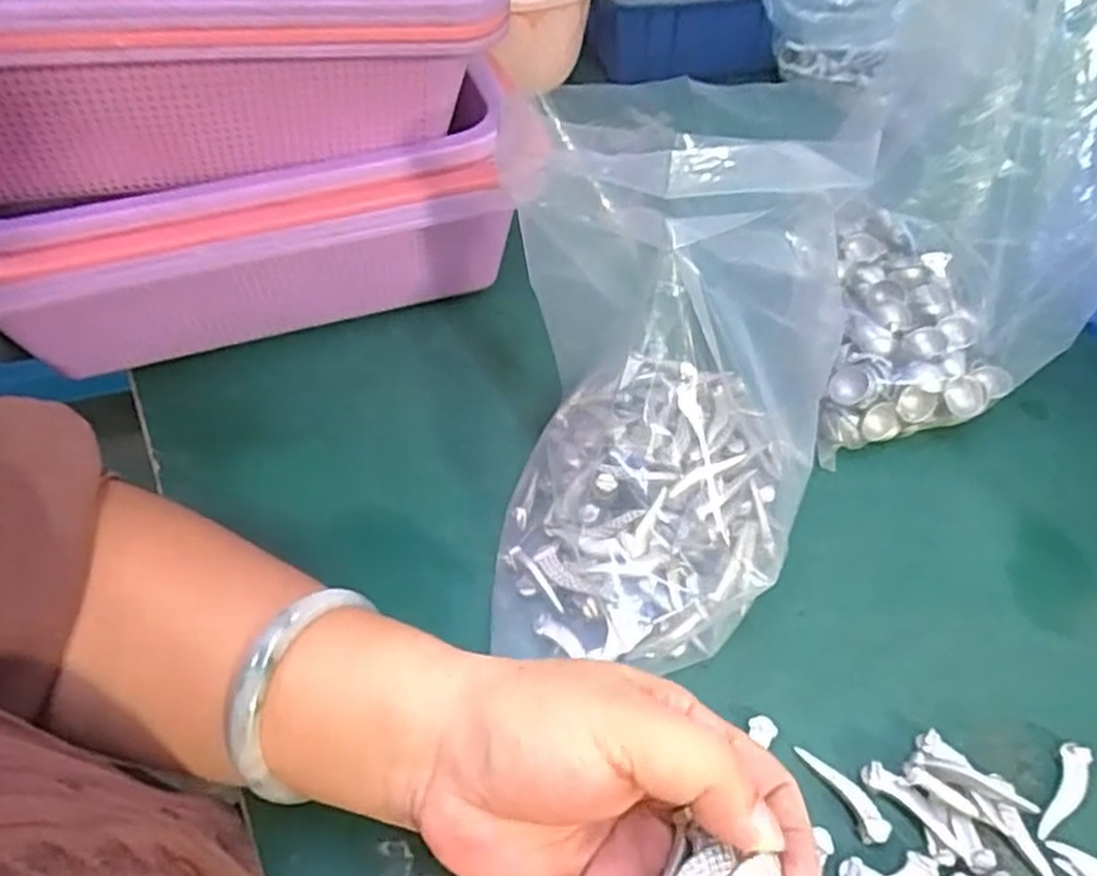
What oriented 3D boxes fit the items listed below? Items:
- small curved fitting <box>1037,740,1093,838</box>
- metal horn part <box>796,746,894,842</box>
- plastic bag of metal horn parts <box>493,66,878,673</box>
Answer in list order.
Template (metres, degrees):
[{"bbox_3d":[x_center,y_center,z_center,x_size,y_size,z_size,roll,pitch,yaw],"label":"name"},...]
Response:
[{"bbox_3d":[0.185,0.126,0.274,0.010,0.005,0.038,28,55,23],"label":"small curved fitting"},{"bbox_3d":[0.106,0.125,0.275,0.011,0.004,0.039,-25,53,-20],"label":"metal horn part"},{"bbox_3d":[0.052,-0.029,0.326,0.131,0.137,0.216,6,49,6],"label":"plastic bag of metal horn parts"}]

